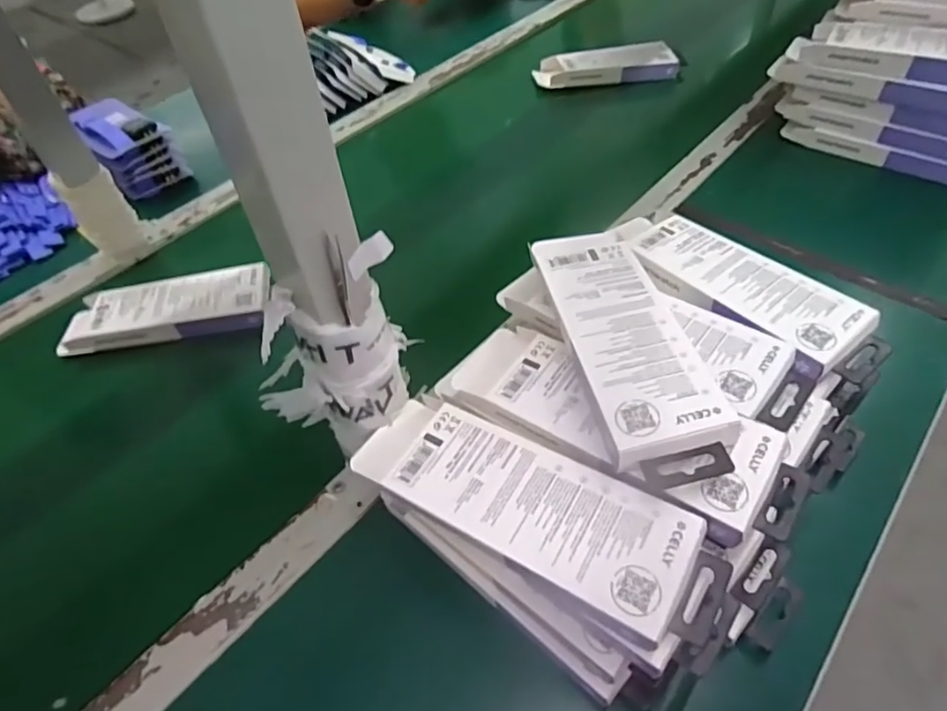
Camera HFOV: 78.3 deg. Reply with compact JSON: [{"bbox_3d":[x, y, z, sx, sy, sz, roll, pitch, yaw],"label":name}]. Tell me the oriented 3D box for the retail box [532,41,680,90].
[{"bbox_3d":[0.201,-0.443,0.888,0.208,0.026,0.086,-12,51,-5],"label":"retail box"}]

